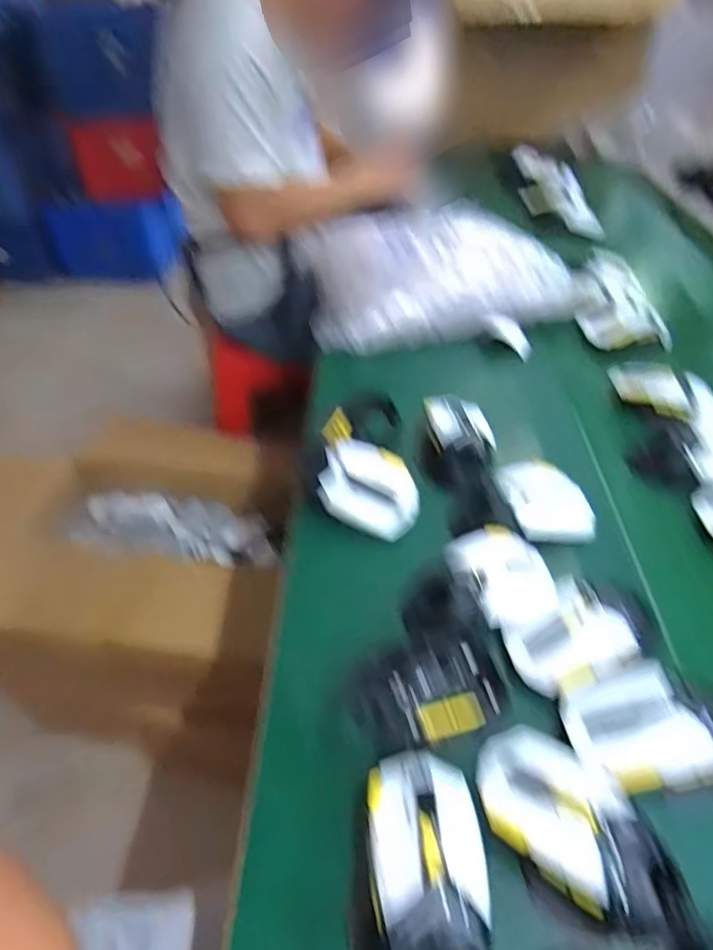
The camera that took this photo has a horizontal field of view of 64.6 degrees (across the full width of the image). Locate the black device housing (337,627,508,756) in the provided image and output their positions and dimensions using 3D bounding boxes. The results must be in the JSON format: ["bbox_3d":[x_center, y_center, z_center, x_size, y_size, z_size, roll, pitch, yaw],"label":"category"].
[{"bbox_3d":[0.049,0.149,0.384,0.107,0.028,0.069,-18,47,-16],"label":"black device housing"}]

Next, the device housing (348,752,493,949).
[{"bbox_3d":[0.036,0.226,0.313,0.074,0.049,0.126,3,45,5],"label":"device housing"}]

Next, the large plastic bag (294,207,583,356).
[{"bbox_3d":[0.091,-0.316,0.808,0.349,0.090,0.299,-13,46,-11],"label":"large plastic bag"}]

